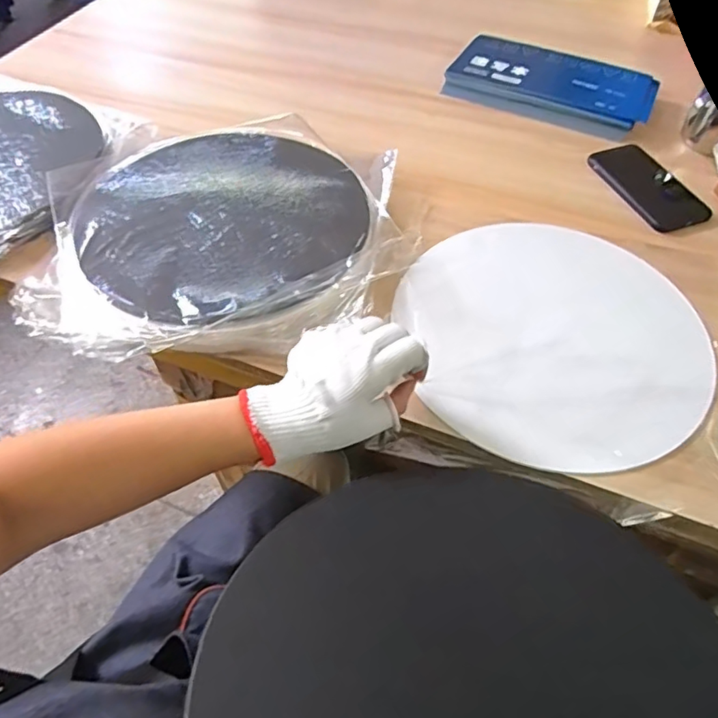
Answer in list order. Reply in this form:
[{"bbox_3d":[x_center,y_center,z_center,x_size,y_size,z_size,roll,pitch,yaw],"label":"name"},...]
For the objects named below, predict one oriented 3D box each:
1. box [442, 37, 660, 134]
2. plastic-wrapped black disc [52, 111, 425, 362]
[{"bbox_3d":[0.267,-0.384,0.773,0.277,0.035,0.141,20,57,14],"label":"box"},{"bbox_3d":[-0.135,-0.144,0.598,0.348,0.044,0.329,0,55,0],"label":"plastic-wrapped black disc"}]

